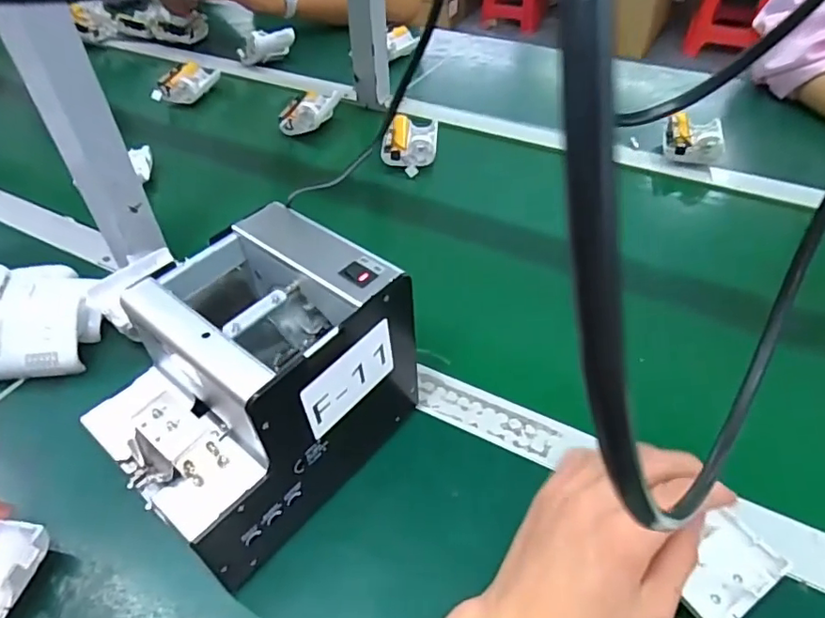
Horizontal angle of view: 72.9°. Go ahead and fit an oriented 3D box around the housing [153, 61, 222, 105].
[{"bbox_3d":[-0.346,-0.343,0.856,0.051,0.038,0.108,11,47,15],"label":"housing"}]

